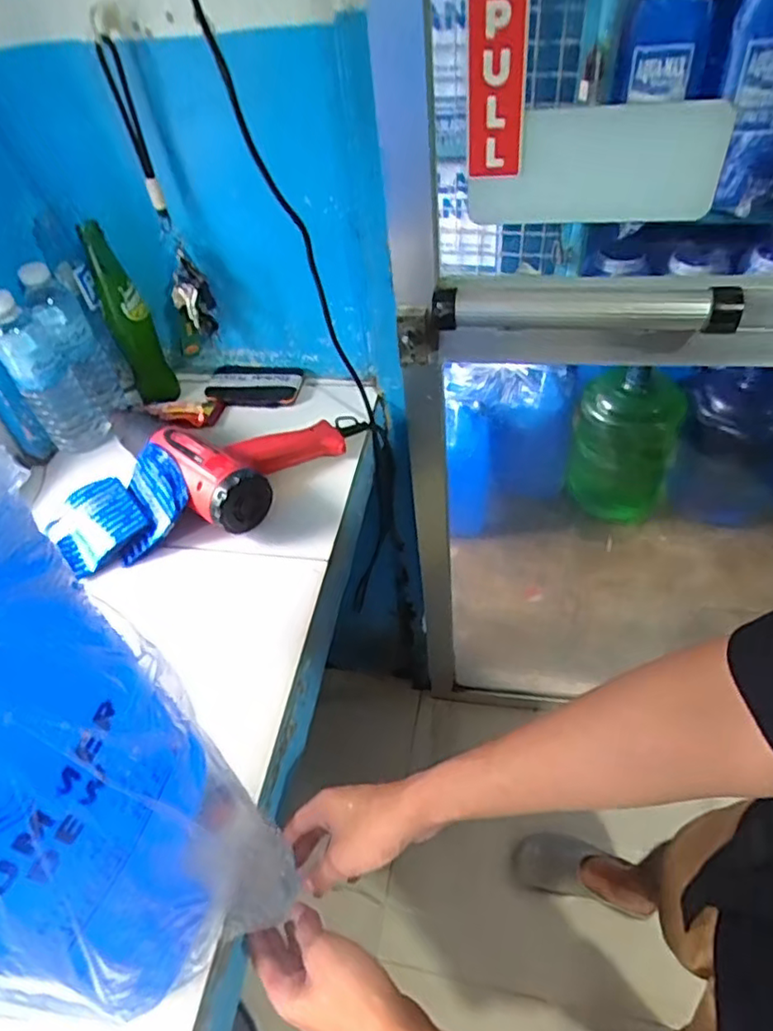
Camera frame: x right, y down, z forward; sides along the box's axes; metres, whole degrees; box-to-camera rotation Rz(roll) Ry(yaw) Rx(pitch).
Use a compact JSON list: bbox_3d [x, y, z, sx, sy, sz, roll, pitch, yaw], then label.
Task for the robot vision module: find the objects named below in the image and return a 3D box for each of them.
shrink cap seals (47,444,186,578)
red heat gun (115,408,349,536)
[{"bbox_3d":[-0.296,-0.006,0.690,0.152,0.071,0.111,-28,51,-17],"label":"shrink cap seals"},{"bbox_3d":[-0.185,-0.094,0.748,0.200,0.078,0.242,-37,54,-24],"label":"red heat gun"}]

